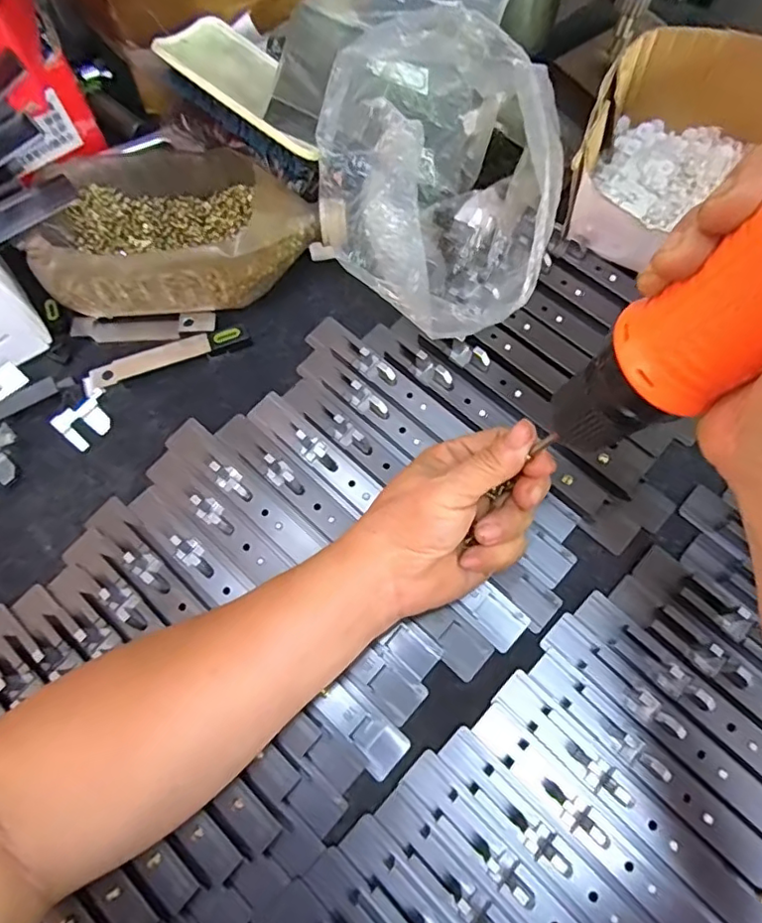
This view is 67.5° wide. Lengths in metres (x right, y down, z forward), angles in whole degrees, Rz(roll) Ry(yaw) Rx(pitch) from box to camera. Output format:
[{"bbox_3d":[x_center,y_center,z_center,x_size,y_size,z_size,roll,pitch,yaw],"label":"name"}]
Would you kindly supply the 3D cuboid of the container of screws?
[{"bbox_3d":[-0.127,-0.174,0.398,0.197,0.053,0.132,-5,67,0],"label":"container of screws"}]

